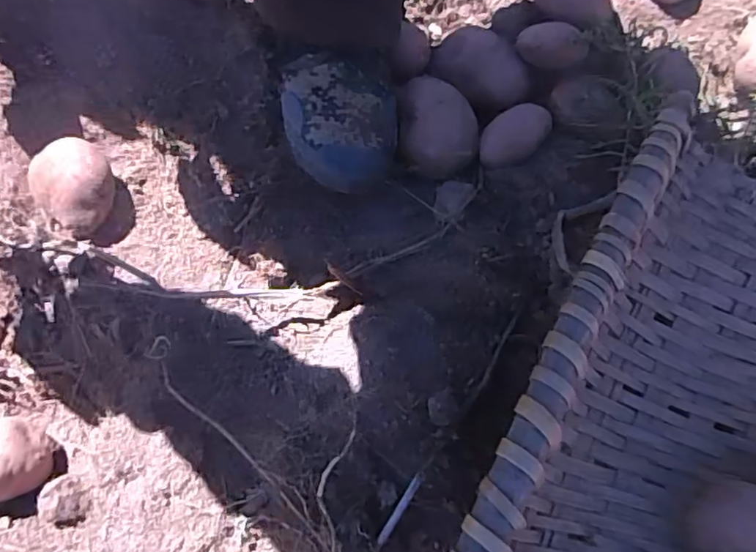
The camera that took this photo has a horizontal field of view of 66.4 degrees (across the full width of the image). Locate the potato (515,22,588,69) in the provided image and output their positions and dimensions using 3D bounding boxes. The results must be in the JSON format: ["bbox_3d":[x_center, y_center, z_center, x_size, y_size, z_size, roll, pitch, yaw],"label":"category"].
[{"bbox_3d":[0.143,-0.189,0.474,0.056,0.032,0.029,19,67,8],"label":"potato"}]

